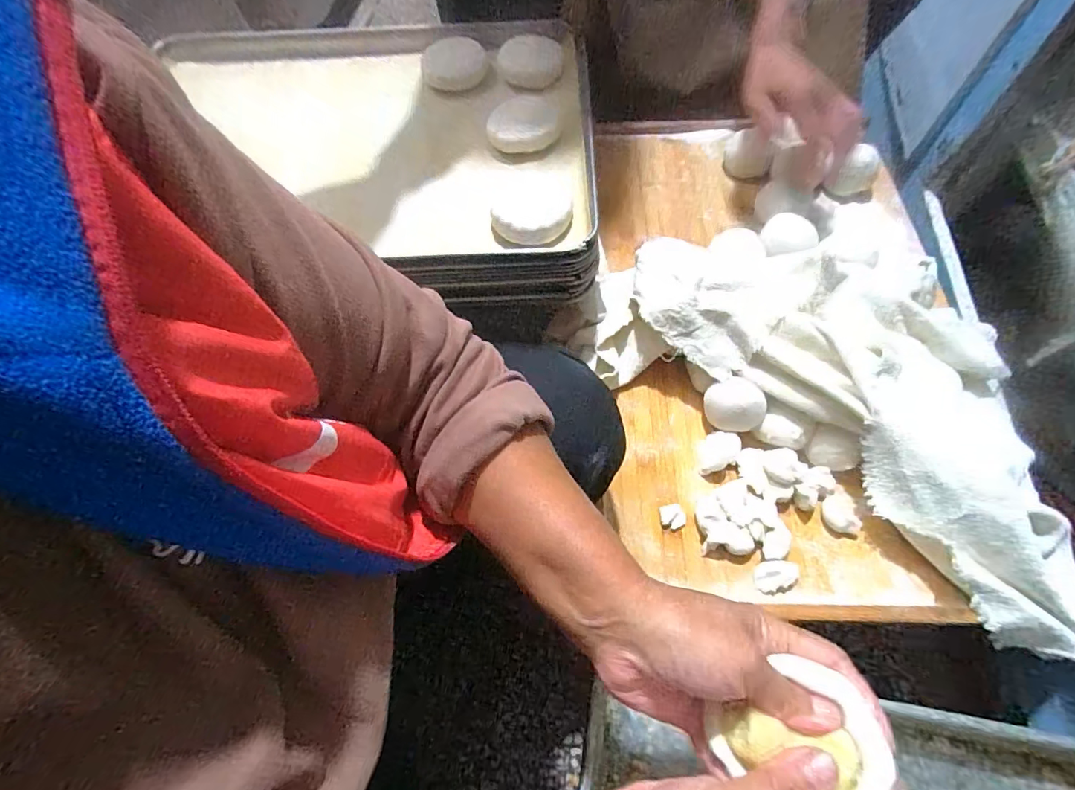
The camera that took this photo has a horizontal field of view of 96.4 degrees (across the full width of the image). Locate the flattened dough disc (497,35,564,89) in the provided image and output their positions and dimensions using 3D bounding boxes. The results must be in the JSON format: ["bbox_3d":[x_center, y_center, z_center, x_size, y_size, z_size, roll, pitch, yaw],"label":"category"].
[{"bbox_3d":[-0.009,-0.423,0.607,0.082,0.015,0.074,2,64,5],"label":"flattened dough disc"}]

